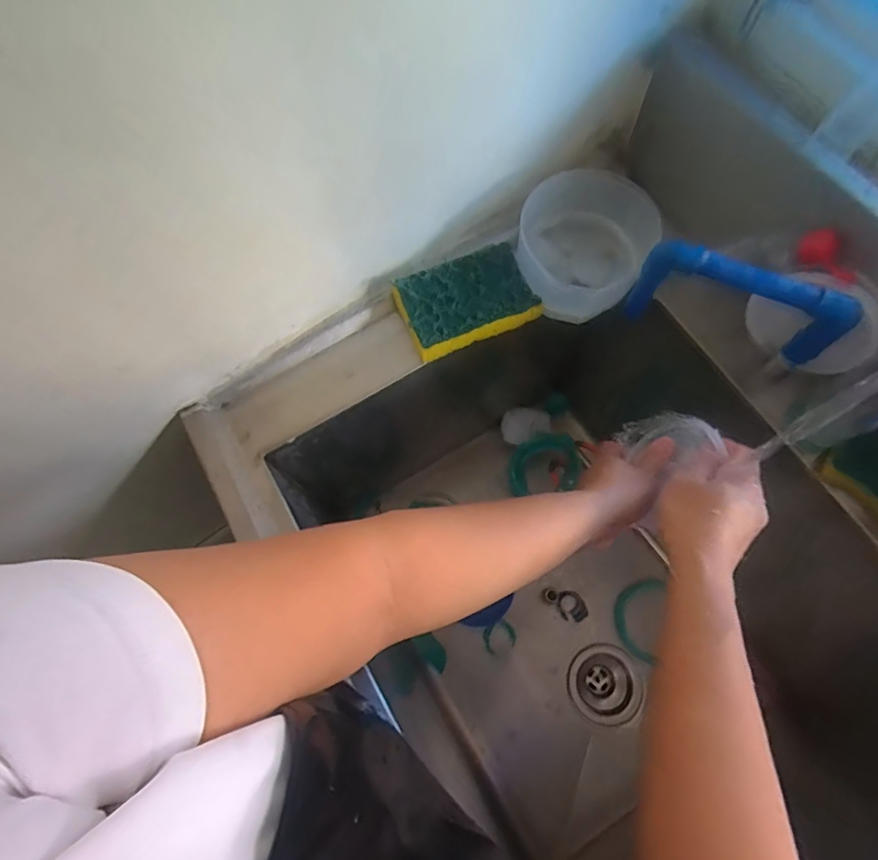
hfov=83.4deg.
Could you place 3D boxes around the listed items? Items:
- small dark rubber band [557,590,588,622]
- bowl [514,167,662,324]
[{"bbox_3d":[0.216,0.290,0.806,0.039,0.008,0.052,-30,73,-8],"label":"small dark rubber band"},{"bbox_3d":[0.151,-0.203,0.537,0.142,0.064,0.145,-1,71,2],"label":"bowl"}]

